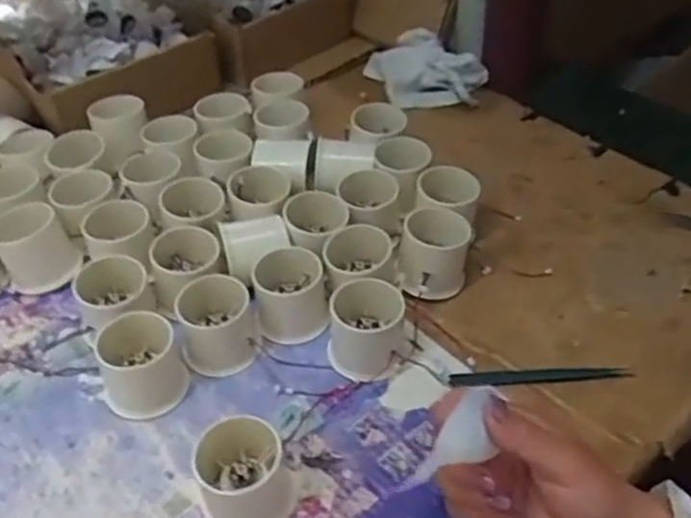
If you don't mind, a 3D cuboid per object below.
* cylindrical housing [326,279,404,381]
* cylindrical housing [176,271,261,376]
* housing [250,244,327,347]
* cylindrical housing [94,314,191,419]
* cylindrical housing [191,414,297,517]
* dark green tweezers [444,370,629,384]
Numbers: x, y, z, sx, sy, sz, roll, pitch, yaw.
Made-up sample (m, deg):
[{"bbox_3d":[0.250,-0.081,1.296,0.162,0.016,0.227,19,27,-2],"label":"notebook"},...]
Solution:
[{"bbox_3d":[0.014,0.048,0.498,0.049,0.045,0.049,-1,42,1],"label":"cylindrical housing"},{"bbox_3d":[-0.092,0.047,0.507,0.052,0.047,0.050,-1,42,1],"label":"cylindrical housing"},{"bbox_3d":[-0.041,0.025,0.525,0.051,0.050,0.056,-1,42,1],"label":"housing"},{"bbox_3d":[-0.140,0.070,0.483,0.056,0.044,0.059,-1,42,1],"label":"cylindrical housing"},{"bbox_3d":[-0.060,0.130,0.428,0.056,0.044,0.058,-1,42,1],"label":"cylindrical housing"},{"bbox_3d":[0.135,0.081,0.494,0.123,0.006,0.011,-2,42,0],"label":"dark green tweezers"}]

